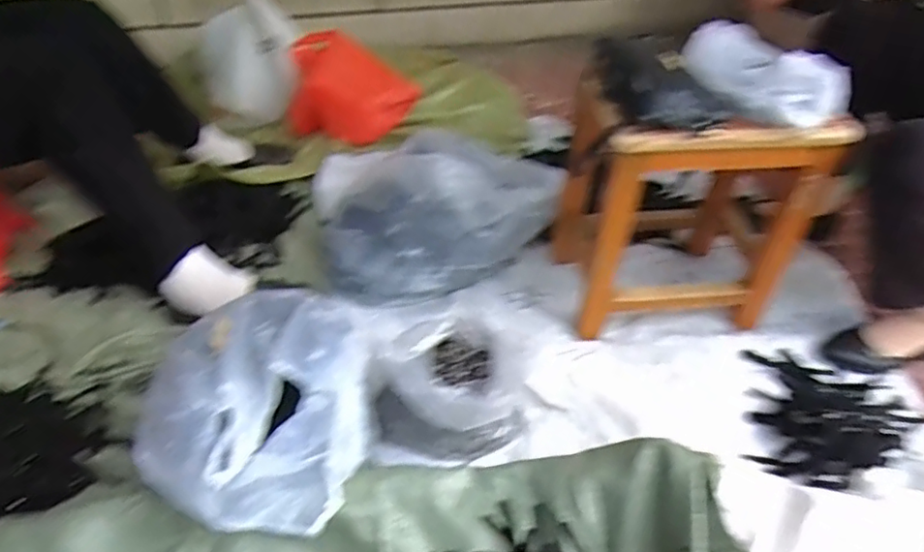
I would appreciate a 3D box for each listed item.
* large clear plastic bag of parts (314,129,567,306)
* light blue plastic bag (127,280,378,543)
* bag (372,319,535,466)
[{"bbox_3d":[-0.041,-0.133,1.098,0.442,0.202,0.258,-23,45,-22],"label":"large clear plastic bag of parts"},{"bbox_3d":[-0.264,0.160,0.789,0.276,0.125,0.315,-3,41,-1],"label":"light blue plastic bag"},{"bbox_3d":[-0.006,0.163,0.854,0.191,0.175,0.199,27,49,29],"label":"bag"}]

